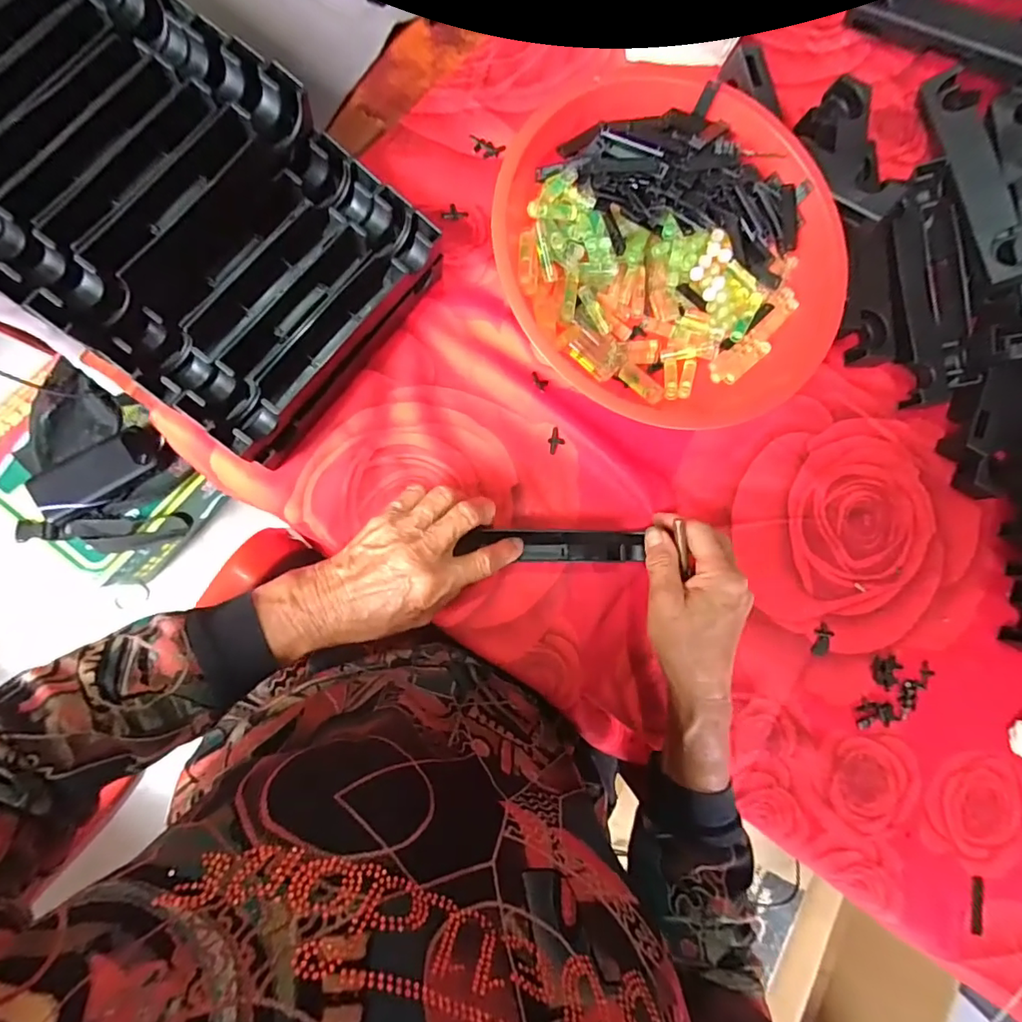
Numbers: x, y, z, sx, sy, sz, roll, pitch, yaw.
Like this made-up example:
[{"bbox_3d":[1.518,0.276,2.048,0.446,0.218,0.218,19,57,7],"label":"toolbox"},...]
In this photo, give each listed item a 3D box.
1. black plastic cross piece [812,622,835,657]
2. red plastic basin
[{"bbox_3d":[0.259,0.107,0.431,0.018,0.004,0.027,15,83,-7],"label":"black plastic cross piece"},{"bbox_3d":[0.113,-0.181,0.379,0.226,0.070,0.240,1,85,-8],"label":"red plastic basin"}]

